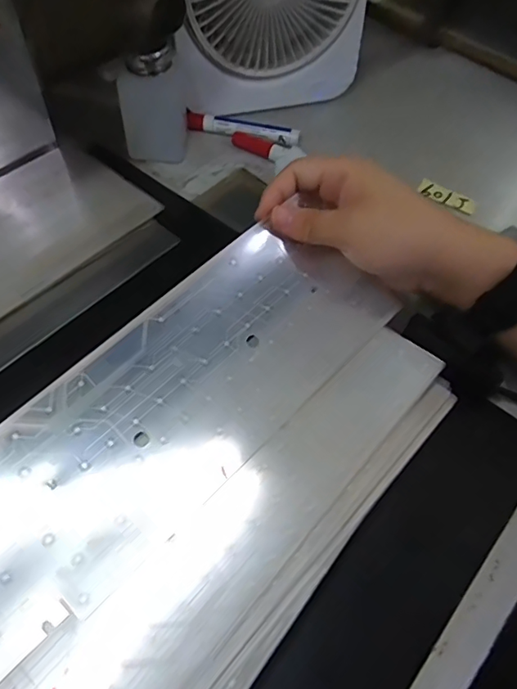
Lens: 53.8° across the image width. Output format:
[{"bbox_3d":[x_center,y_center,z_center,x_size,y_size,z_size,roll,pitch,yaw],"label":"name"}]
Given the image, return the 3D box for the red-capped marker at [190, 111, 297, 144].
[{"bbox_3d":[-0.015,-0.217,0.515,0.112,0.015,0.020,13,57,6],"label":"red-capped marker"}]

